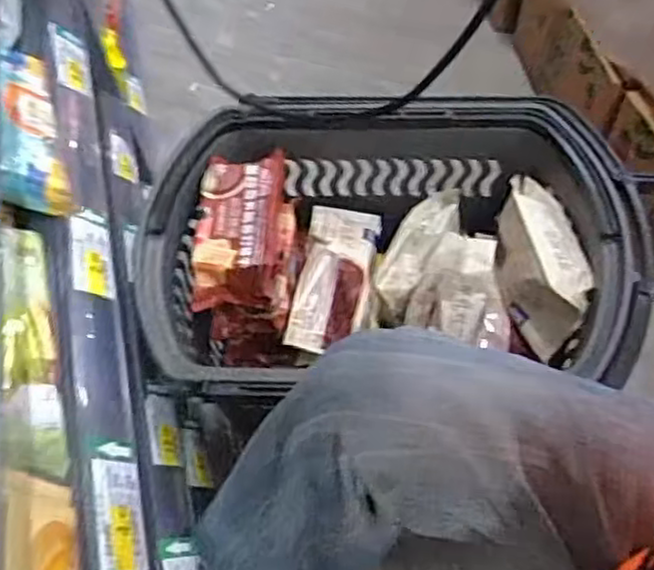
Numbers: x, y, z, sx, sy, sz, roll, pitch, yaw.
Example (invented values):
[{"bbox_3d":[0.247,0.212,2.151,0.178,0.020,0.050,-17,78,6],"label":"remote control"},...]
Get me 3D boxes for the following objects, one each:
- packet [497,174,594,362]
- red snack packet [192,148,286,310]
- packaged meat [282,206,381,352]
[{"bbox_3d":[0.224,-0.032,0.760,0.075,0.063,0.199,-5,56,0],"label":"packet"},{"bbox_3d":[-0.093,-0.056,0.767,0.084,0.062,0.158,3,57,5],"label":"red snack packet"},{"bbox_3d":[0.009,-0.016,0.825,0.083,0.044,0.195,8,57,9],"label":"packaged meat"}]

